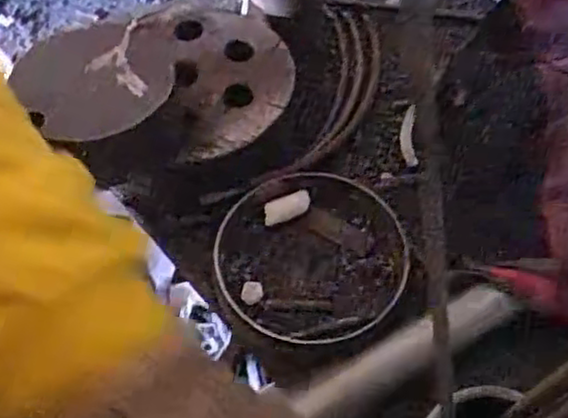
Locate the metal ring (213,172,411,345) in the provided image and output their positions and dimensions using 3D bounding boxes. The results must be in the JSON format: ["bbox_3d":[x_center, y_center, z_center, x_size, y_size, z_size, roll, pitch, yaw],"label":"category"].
[{"bbox_3d":[0.014,0.019,0.335,0.090,0.010,0.091,1,57,-2],"label":"metal ring"}]

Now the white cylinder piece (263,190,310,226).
[{"bbox_3d":[0.001,-0.001,0.358,0.025,0.007,0.010,-19,59,-10],"label":"white cylinder piece"}]

